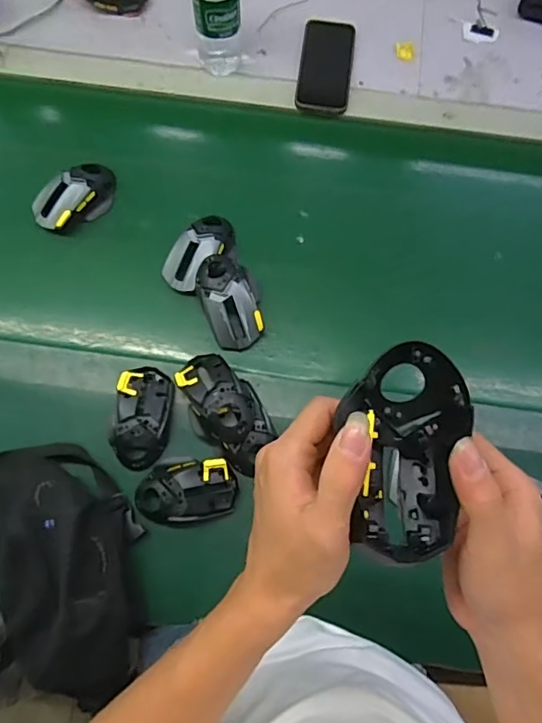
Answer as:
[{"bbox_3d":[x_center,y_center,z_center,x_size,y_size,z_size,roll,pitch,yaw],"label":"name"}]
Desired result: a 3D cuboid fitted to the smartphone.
[{"bbox_3d":[0.083,-0.438,0.787,0.077,0.005,0.166,6,73,2],"label":"smartphone"}]

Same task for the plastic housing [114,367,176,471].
[{"bbox_3d":[-0.156,0.065,0.638,0.071,0.039,0.123,5,73,1],"label":"plastic housing"}]

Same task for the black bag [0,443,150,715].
[{"bbox_3d":[-0.225,0.214,0.575,0.156,0.066,0.280,-24,75,-7],"label":"black bag"}]

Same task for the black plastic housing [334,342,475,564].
[{"bbox_3d":[0.072,0.050,0.297,0.070,0.044,0.111,7,73,2],"label":"black plastic housing"}]

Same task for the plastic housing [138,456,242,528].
[{"bbox_3d":[-0.098,0.151,0.616,0.119,0.033,0.077,-3,73,-1],"label":"plastic housing"}]

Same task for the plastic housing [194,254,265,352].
[{"bbox_3d":[-0.055,-0.076,0.675,0.063,0.059,0.120,-22,75,-7],"label":"plastic housing"}]

